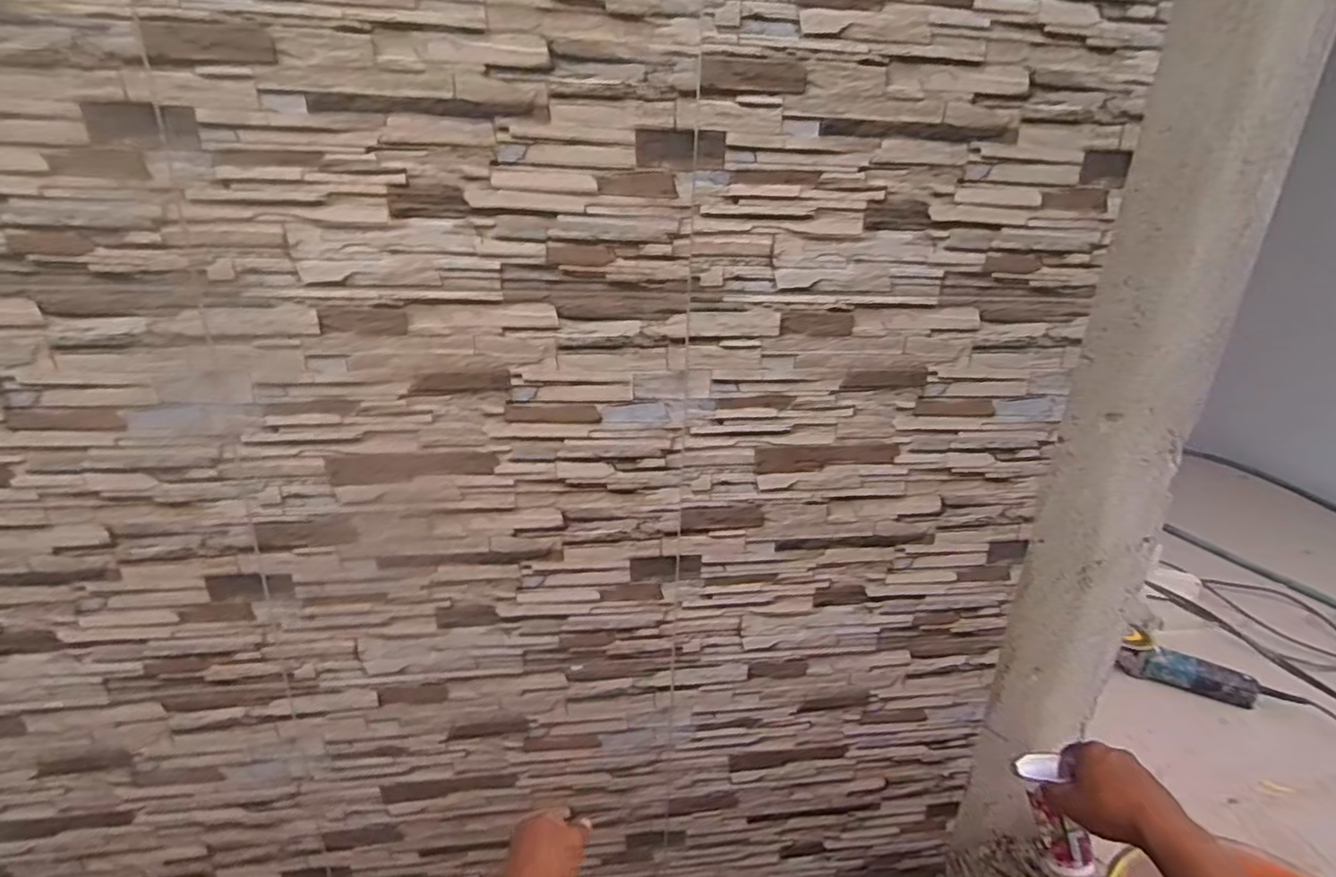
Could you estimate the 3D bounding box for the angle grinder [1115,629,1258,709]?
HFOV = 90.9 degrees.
[{"bbox_3d":[1.018,0.443,1.290,0.241,0.082,0.082,9,22,16],"label":"angle grinder"}]

